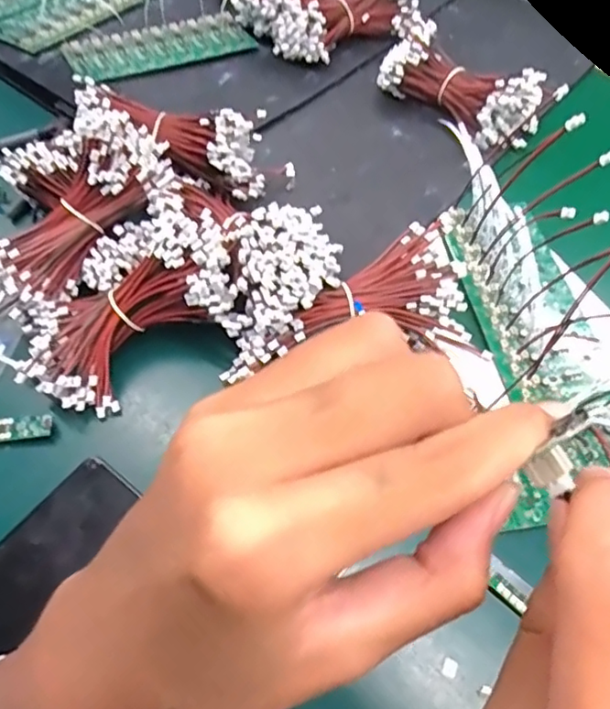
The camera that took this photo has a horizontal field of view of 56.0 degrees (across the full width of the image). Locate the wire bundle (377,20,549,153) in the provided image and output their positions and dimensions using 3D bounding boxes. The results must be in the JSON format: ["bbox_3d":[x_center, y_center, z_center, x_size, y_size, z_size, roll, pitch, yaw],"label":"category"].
[{"bbox_3d":[0.155,-0.266,0.573,0.156,0.056,0.074,40,66,23],"label":"wire bundle"}]

